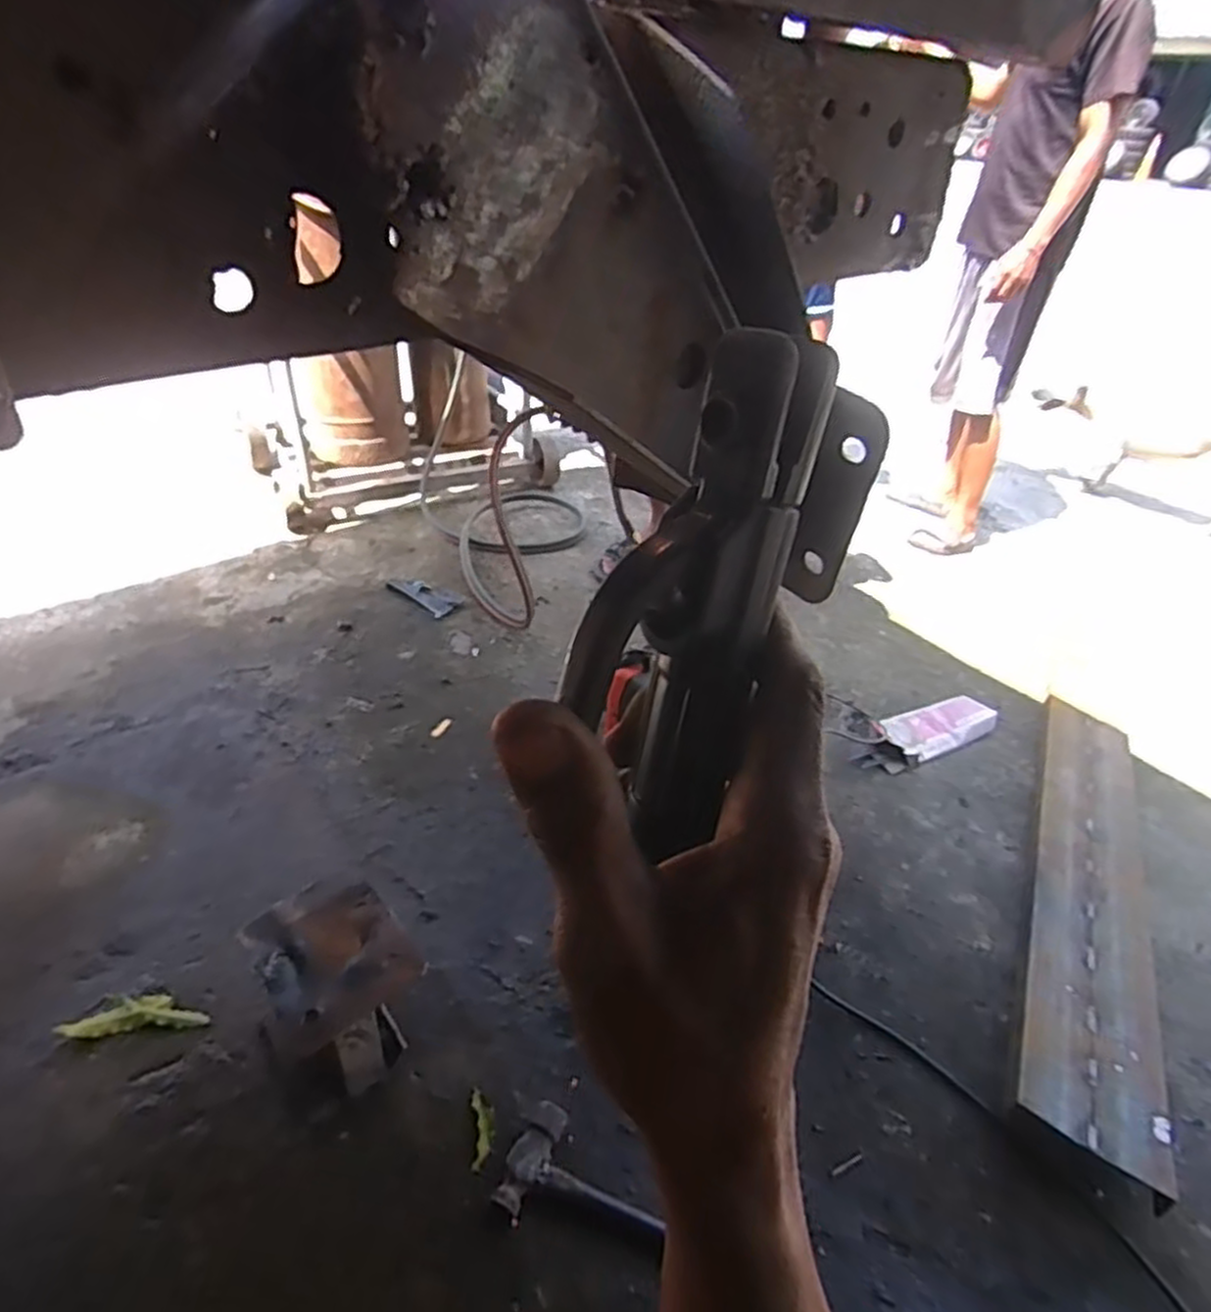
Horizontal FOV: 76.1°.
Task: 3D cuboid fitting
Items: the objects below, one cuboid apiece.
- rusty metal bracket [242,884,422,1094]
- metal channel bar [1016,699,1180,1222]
[{"bbox_3d":[-0.277,0.368,0.806,0.148,0.238,0.132,31,44,32],"label":"rusty metal bracket"},{"bbox_3d":[0.758,0.324,1.207,0.159,0.036,1.111,19,31,23],"label":"metal channel bar"}]

